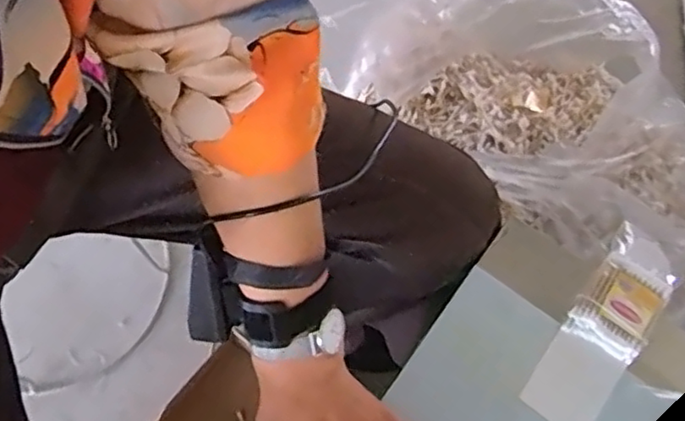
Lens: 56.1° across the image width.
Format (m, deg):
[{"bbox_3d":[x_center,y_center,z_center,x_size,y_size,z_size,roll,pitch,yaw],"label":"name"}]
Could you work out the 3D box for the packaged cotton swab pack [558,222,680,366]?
[{"bbox_3d":[0.236,0.068,0.534,0.059,0.014,0.109,34,70,9],"label":"packaged cotton swab pack"}]

